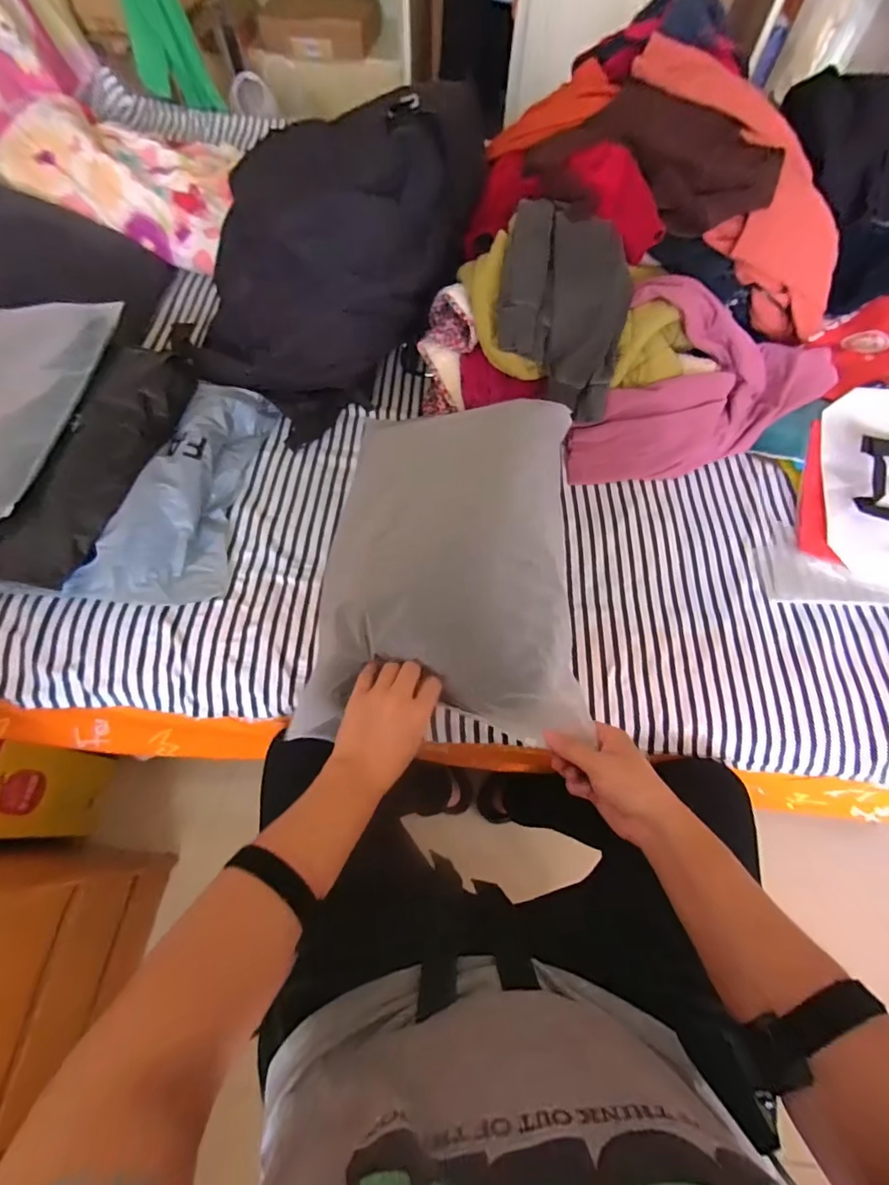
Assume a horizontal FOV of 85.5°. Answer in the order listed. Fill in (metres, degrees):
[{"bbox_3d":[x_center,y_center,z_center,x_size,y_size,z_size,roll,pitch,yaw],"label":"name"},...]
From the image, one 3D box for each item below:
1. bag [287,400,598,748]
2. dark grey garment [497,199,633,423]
[{"bbox_3d":[0.005,-0.059,0.601,0.307,0.086,0.460,3,67,5],"label":"bag"},{"bbox_3d":[0.189,-0.460,0.793,0.196,0.188,0.261,9,64,2],"label":"dark grey garment"}]

